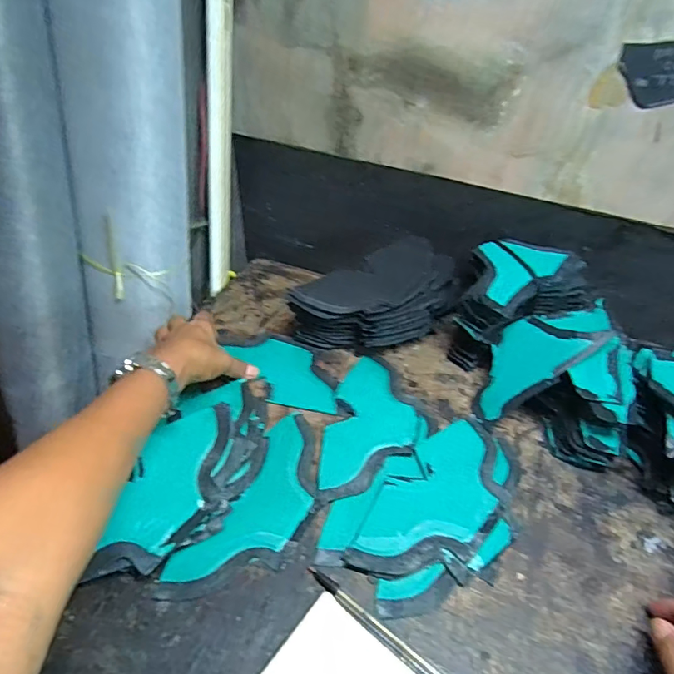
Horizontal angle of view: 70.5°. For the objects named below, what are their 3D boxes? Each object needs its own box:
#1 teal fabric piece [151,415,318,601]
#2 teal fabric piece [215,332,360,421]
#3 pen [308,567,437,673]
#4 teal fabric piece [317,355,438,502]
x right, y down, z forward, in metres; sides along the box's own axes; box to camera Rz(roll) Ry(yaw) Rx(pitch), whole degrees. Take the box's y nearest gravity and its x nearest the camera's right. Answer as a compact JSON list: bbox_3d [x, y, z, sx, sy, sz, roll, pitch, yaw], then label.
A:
[{"bbox_3d":[-0.062,0.144,0.414,0.075,0.009,0.189,20,46,19],"label":"teal fabric piece"},{"bbox_3d":[-0.054,0.038,0.542,0.078,0.004,0.182,-32,51,-31],"label":"teal fabric piece"},{"bbox_3d":[0.036,0.214,0.343,0.142,0.007,0.009,29,49,26],"label":"pen"},{"bbox_3d":[0.044,0.085,0.481,0.099,0.005,0.181,10,44,9],"label":"teal fabric piece"}]

